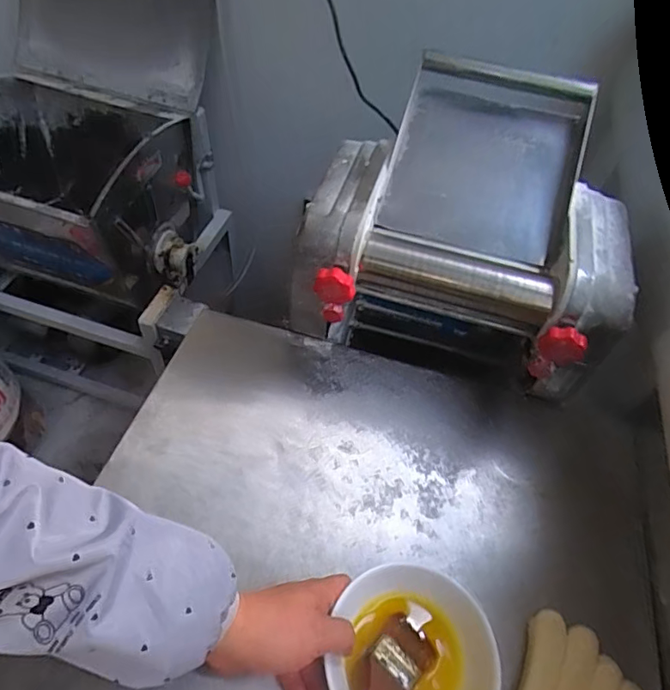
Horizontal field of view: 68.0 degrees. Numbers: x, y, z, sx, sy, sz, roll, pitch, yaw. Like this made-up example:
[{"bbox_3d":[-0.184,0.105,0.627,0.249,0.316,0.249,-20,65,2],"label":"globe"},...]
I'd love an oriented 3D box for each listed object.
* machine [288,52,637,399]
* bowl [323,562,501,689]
[{"bbox_3d":[0.161,-0.138,0.667,0.356,0.295,0.348,14,53,5],"label":"machine"},{"bbox_3d":[0.075,0.280,0.447,0.153,0.053,0.147,3,52,-4],"label":"bowl"}]

